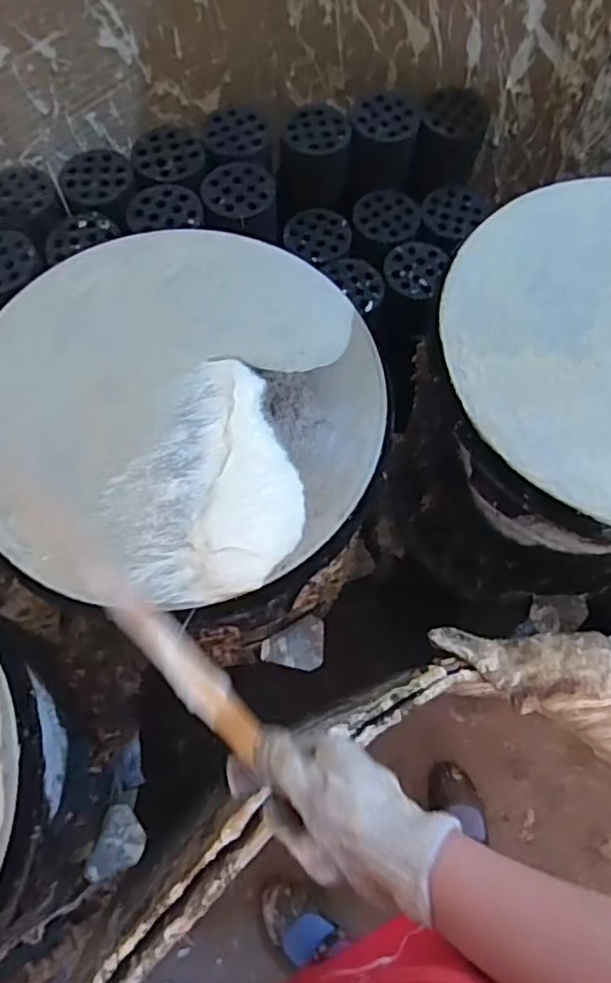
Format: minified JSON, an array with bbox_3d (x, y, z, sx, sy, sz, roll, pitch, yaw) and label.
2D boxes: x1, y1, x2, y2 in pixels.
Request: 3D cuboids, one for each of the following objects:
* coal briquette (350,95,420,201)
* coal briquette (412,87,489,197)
[{"bbox_3d":[0.111,-0.498,0.971,0.102,0.089,0.116,-6,69,-3],"label":"coal briquette"},{"bbox_3d":[0.198,-0.518,0.982,0.104,0.094,0.097,-17,70,-7],"label":"coal briquette"}]

